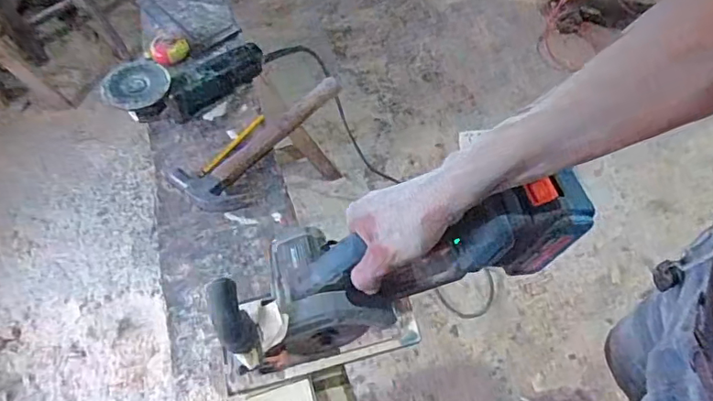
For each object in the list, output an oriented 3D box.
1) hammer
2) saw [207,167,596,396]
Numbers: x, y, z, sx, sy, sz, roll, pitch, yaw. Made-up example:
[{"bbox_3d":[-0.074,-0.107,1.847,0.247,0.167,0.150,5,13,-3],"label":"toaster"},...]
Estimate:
[{"bbox_3d":[-0.140,-0.103,0.857,0.325,0.028,0.114,-40,63,-20],"label":"hammer"},{"bbox_3d":[0.035,0.067,0.544,0.395,0.157,0.133,-22,58,12],"label":"saw"}]

